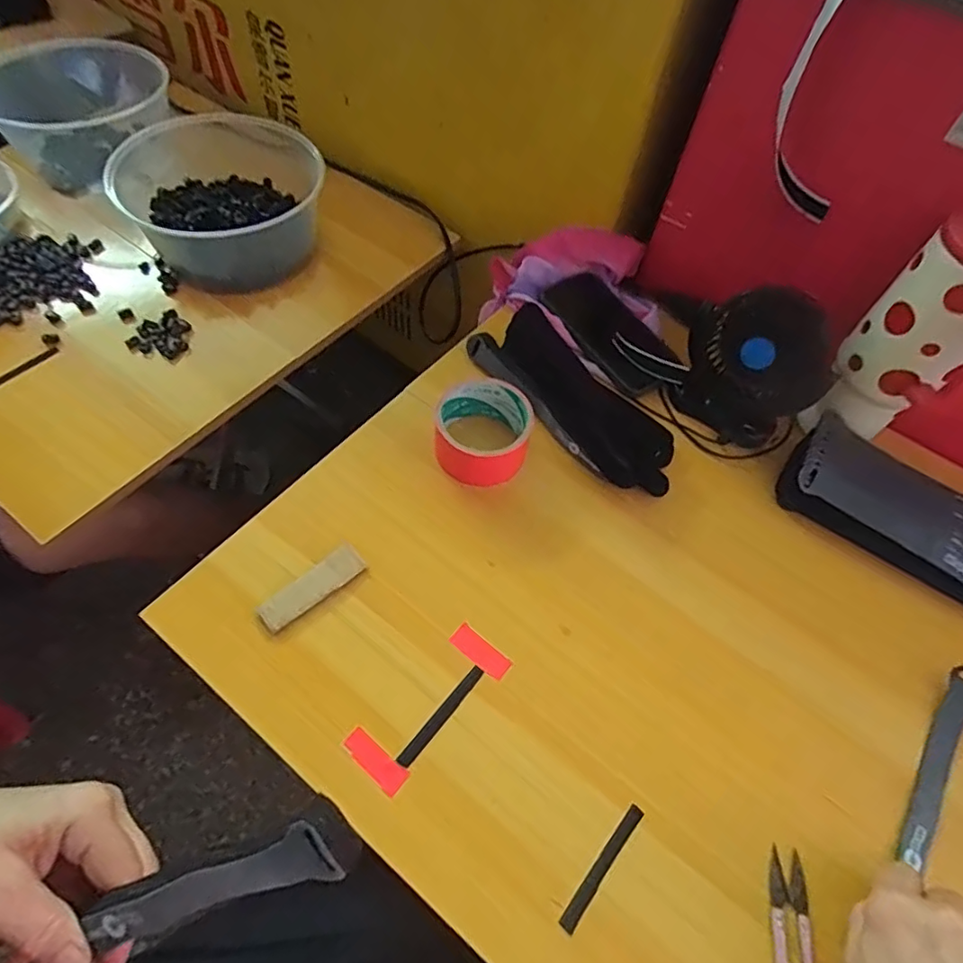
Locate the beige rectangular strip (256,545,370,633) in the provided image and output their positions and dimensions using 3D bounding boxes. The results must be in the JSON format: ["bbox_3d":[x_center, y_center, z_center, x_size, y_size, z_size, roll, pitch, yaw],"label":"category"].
[{"bbox_3d":[-0.131,0.082,0.438,0.084,0.004,0.026,-36,84,-27],"label":"beige rectangular strip"}]

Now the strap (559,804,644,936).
[{"bbox_3d":[0.078,0.247,0.363,0.010,0.004,0.083,38,61,16],"label":"strap"}]

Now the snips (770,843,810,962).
[{"bbox_3d":[0.190,0.283,0.341,0.023,0.008,0.102,13,58,4],"label":"snips"}]

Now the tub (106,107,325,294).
[{"bbox_3d":[-0.305,-0.338,0.683,0.228,0.109,0.263,-20,62,-16],"label":"tub"}]

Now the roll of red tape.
[{"bbox_3d":[0.002,-0.047,0.502,0.082,0.047,0.088,2,58,-3],"label":"roll of red tape"}]

